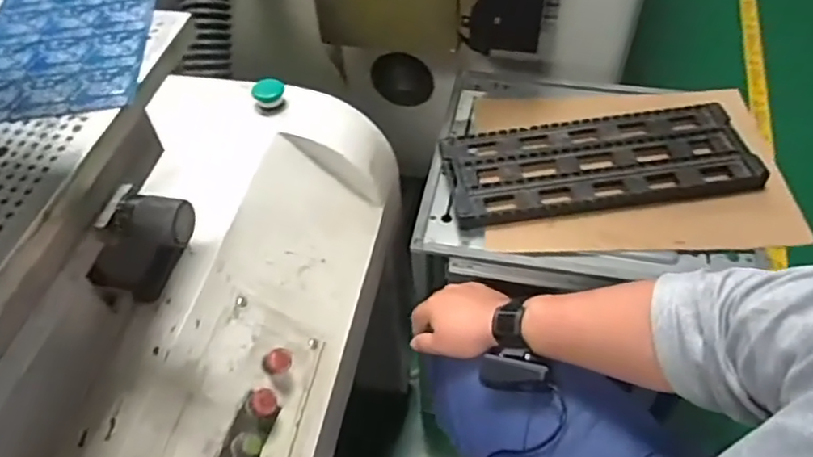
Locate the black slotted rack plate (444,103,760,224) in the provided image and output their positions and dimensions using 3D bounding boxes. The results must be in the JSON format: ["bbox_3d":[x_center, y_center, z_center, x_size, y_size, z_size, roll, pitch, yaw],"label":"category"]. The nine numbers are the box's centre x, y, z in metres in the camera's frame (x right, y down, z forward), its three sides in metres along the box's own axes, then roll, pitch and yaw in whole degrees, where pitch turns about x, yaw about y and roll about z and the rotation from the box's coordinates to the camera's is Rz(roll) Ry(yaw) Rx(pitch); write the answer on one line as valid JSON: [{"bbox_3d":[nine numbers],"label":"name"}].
[{"bbox_3d":[0.274,-0.099,0.893,0.423,0.022,0.170,-8,51,-3],"label":"black slotted rack plate"}]

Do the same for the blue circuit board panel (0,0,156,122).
[{"bbox_3d":[-0.276,-0.151,0.491,0.133,0.004,0.187,-8,51,-3],"label":"blue circuit board panel"}]

